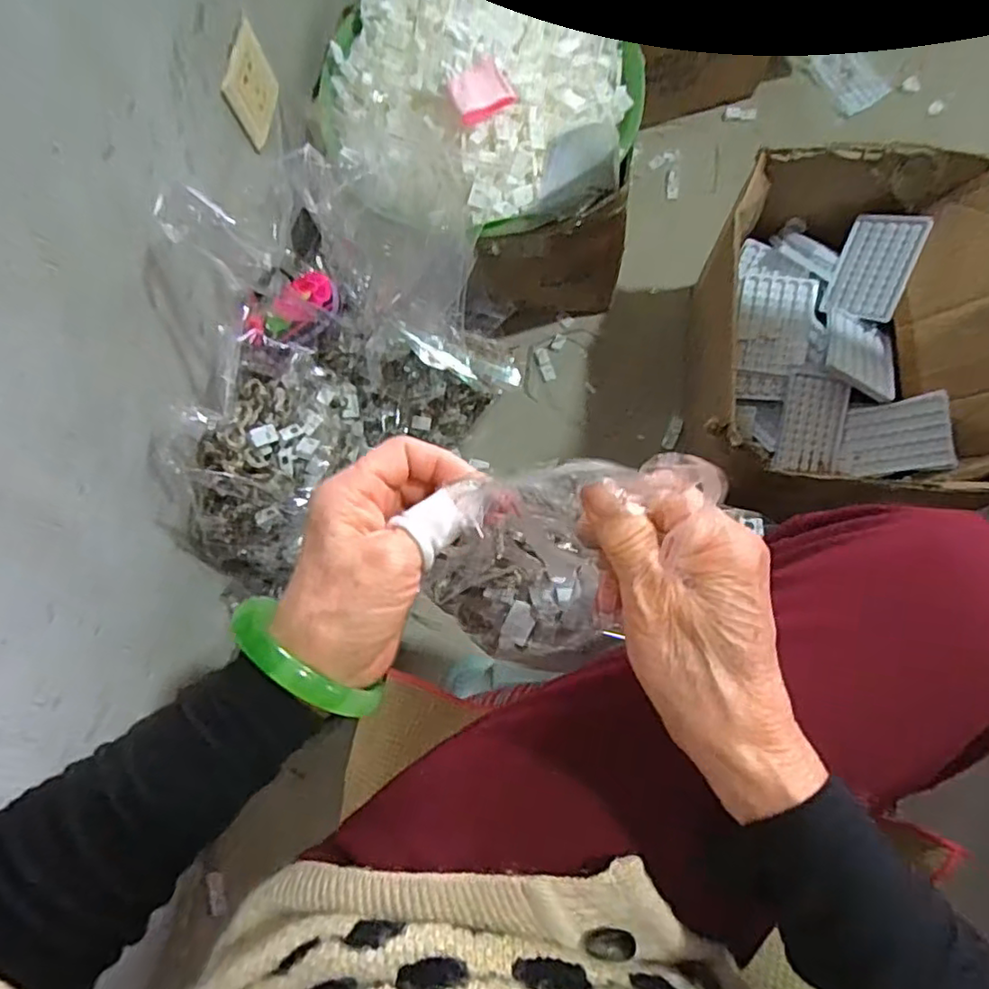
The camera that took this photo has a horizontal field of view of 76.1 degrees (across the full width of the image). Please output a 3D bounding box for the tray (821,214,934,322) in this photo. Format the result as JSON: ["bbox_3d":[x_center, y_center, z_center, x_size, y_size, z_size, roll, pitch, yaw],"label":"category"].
[{"bbox_3d":[0.495,-0.298,0.825,0.090,0.017,0.131,25,104,38],"label":"tray"}]

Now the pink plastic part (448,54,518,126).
[{"bbox_3d":[-0.015,-0.448,0.701,0.064,0.019,0.067,-21,77,-4],"label":"pink plastic part"}]

